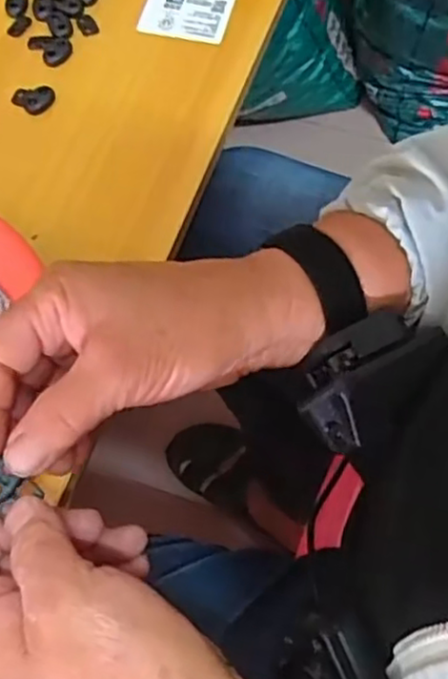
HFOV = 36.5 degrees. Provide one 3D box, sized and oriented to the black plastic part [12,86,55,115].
[{"bbox_3d":[-0.123,-0.155,0.439,0.027,0.004,0.019,-3,67,1],"label":"black plastic part"}]

